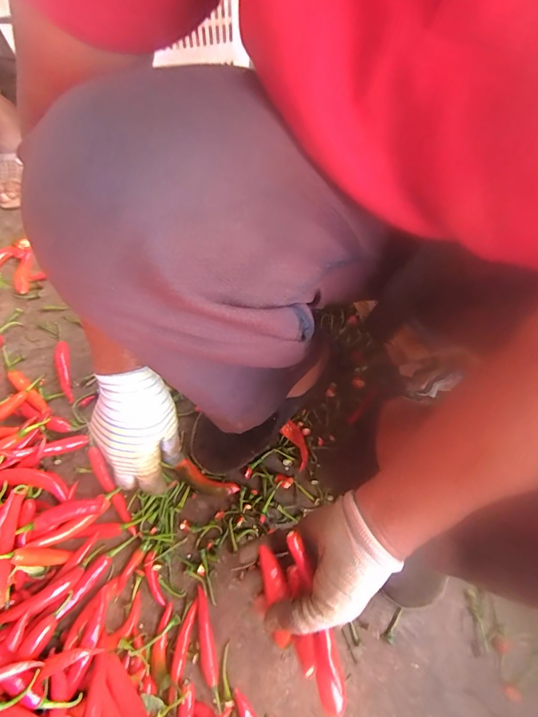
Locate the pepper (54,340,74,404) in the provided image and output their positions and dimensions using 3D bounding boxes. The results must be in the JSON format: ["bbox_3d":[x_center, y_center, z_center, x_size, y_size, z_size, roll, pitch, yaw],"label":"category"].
[{"bbox_3d":[-0.311,0.016,0.576,0.021,0.015,0.107,-13,63,-9],"label":"pepper"}]

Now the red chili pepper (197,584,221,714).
[{"bbox_3d":[-0.068,0.318,0.423,0.014,0.011,0.112,-13,63,-9],"label":"red chili pepper"}]

